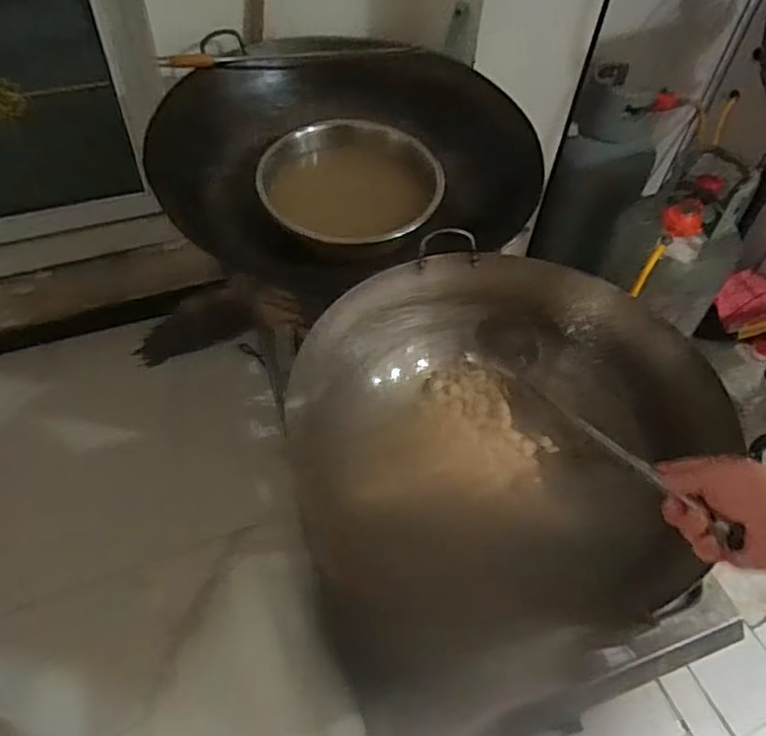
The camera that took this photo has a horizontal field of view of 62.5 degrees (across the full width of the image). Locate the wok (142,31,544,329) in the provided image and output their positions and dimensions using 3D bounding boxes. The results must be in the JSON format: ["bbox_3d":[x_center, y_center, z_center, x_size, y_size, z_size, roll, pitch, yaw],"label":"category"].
[{"bbox_3d":[-0.112,-0.474,1.412,0.783,0.341,0.576,-25,58,-21],"label":"wok"}]

